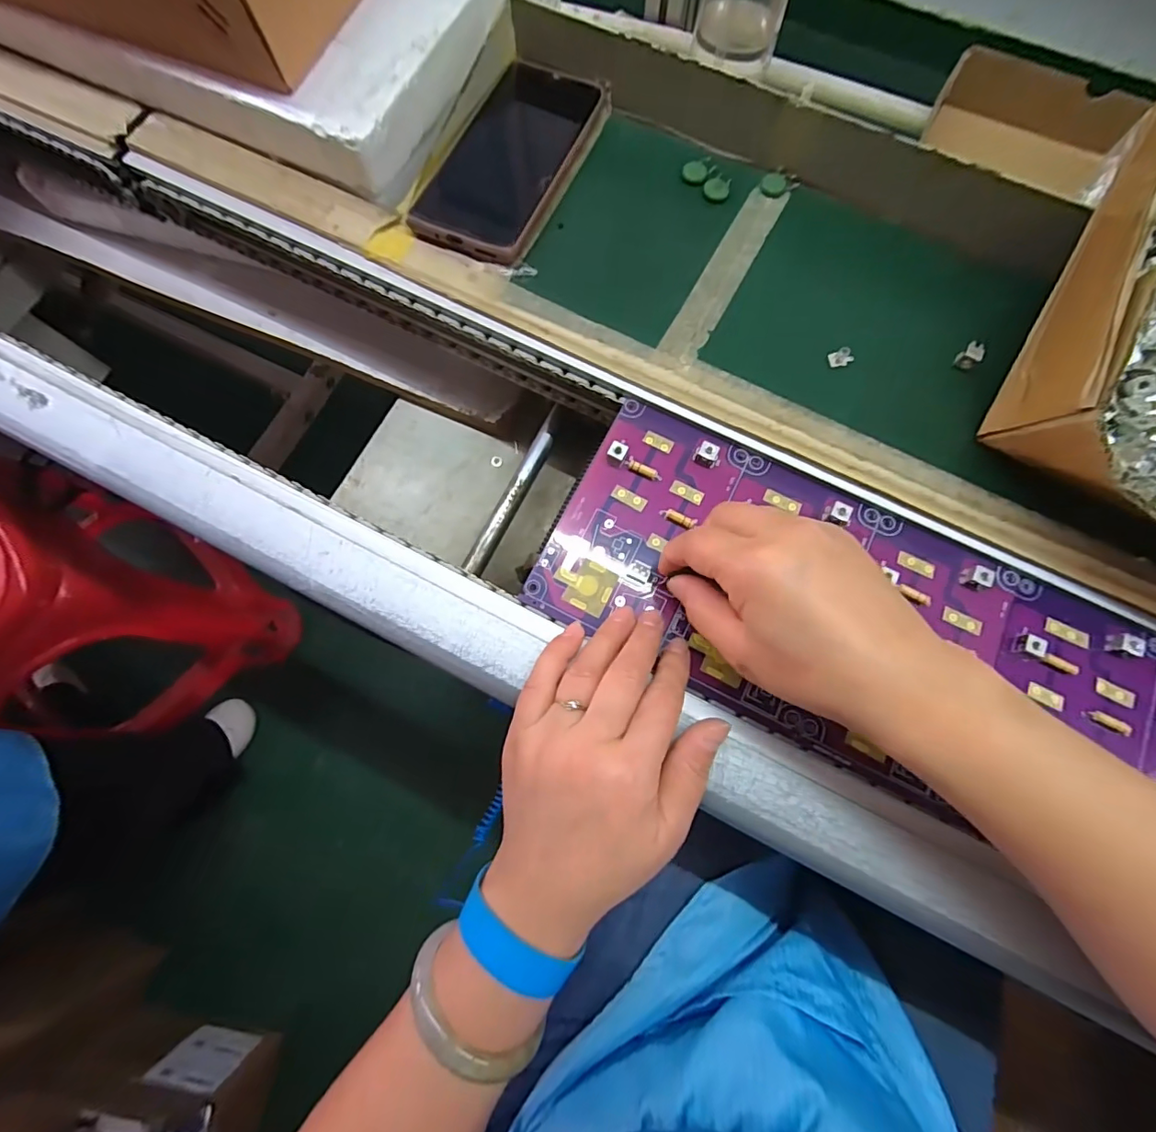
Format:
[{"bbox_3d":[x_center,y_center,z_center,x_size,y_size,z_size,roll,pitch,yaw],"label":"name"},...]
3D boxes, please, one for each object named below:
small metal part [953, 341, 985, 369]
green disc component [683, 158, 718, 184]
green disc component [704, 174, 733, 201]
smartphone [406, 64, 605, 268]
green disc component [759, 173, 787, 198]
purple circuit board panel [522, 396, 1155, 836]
[{"bbox_3d":[0.238,-0.127,0.317,0.015,0.009,0.012,-44,79,-10],"label":"small metal part"},{"bbox_3d":[0.083,-0.274,0.359,0.018,0.004,0.027,40,79,10],"label":"green disc component"},{"bbox_3d":[0.095,-0.258,0.354,0.017,0.004,0.019,11,75,4],"label":"green disc component"},{"bbox_3d":[-0.046,-0.280,0.350,0.083,0.014,0.178,21,76,6],"label":"smartphone"},{"bbox_3d":[0.134,-0.262,0.355,0.016,0.004,0.020,31,77,8],"label":"green disc component"},{"bbox_3d":[0.221,0.052,0.287,0.486,0.013,0.159,21,76,5],"label":"purple circuit board panel"}]

